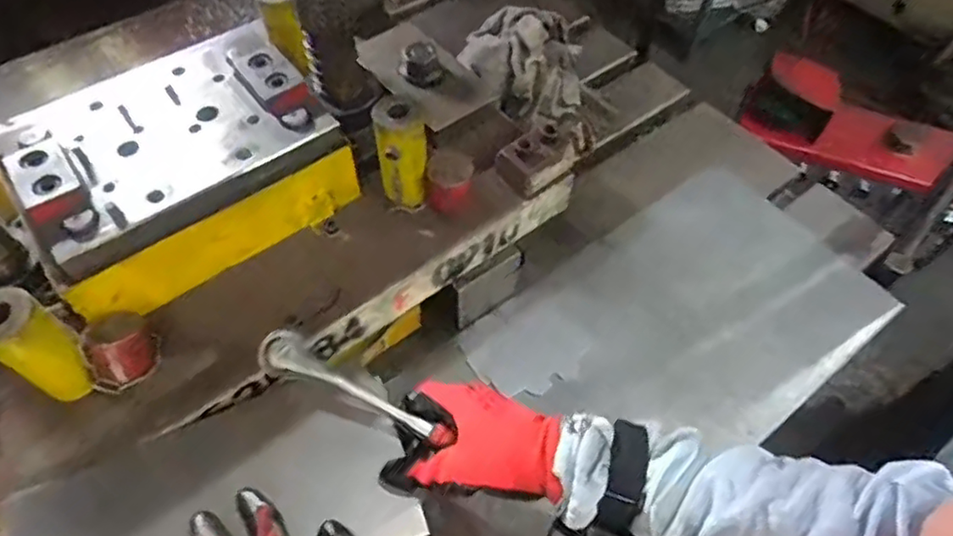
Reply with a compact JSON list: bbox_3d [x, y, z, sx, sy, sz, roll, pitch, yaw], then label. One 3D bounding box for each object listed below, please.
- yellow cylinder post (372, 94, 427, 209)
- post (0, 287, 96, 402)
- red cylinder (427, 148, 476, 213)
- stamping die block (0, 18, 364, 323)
[{"bbox_3d":[-0.061,-0.093,0.522,0.039,0.097,0.032,-12,57,-9],"label":"yellow cylinder post"},{"bbox_3d":[-0.294,0.054,0.423,0.034,0.099,0.040,36,63,21],"label":"post"},{"bbox_3d":[-0.022,-0.075,0.536,0.038,0.037,0.036,0,56,0],"label":"red cylinder"},{"bbox_3d":[-0.242,-0.085,0.519,0.233,0.093,0.170,-33,62,-20],"label":"stamping die block"}]

